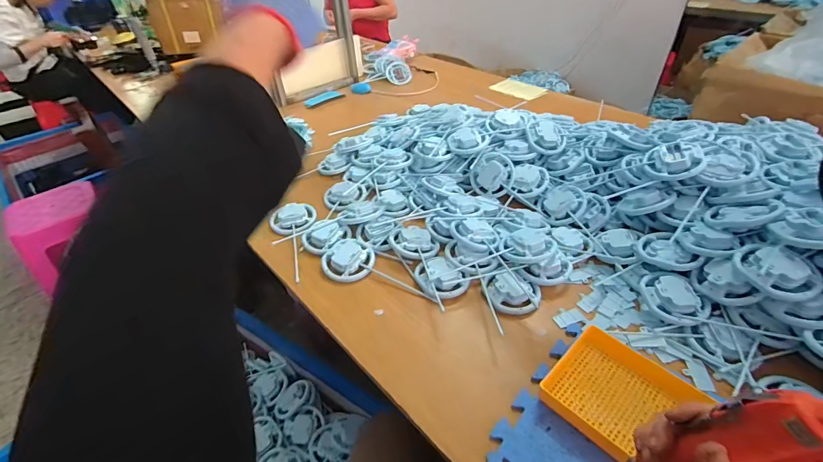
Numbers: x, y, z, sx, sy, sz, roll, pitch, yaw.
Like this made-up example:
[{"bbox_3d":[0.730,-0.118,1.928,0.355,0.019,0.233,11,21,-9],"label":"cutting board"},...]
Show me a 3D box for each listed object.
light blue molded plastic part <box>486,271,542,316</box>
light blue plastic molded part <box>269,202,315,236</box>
[{"bbox_3d":[0.187,0.107,0.697,0.094,0.033,0.082,-12,41,-9],"label":"light blue molded plastic part"},{"bbox_3d":[-0.270,-0.033,0.881,0.088,0.029,0.092,-2,40,2],"label":"light blue plastic molded part"}]

